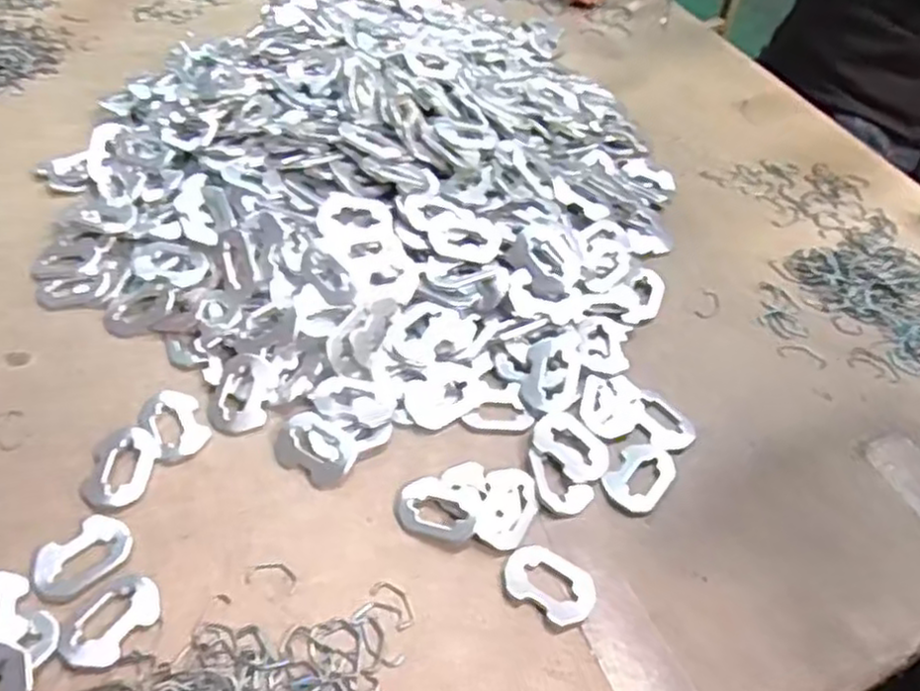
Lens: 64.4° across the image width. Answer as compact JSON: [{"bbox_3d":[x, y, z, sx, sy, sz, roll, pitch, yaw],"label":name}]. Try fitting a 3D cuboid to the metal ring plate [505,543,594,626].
[{"bbox_3d":[0.058,0.156,0.478,0.060,0.007,0.041,25,52,16],"label":"metal ring plate"}]

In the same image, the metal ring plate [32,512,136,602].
[{"bbox_3d":[-0.247,0.137,0.478,0.060,0.004,0.046,-33,59,-28],"label":"metal ring plate"}]

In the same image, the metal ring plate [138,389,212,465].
[{"bbox_3d":[-0.216,0.057,0.551,0.042,0.004,0.067,-28,57,-25],"label":"metal ring plate"}]

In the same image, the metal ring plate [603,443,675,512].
[{"bbox_3d":[0.132,0.095,0.534,0.040,0.005,0.059,30,54,20],"label":"metal ring plate"}]

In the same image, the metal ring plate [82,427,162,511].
[{"bbox_3d":[-0.239,0.086,0.519,0.045,0.004,0.065,-1,49,-5],"label":"metal ring plate"}]

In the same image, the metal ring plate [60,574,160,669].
[{"bbox_3d":[-0.215,0.169,0.450,0.041,0.004,0.061,30,54,20],"label":"metal ring plate"}]

